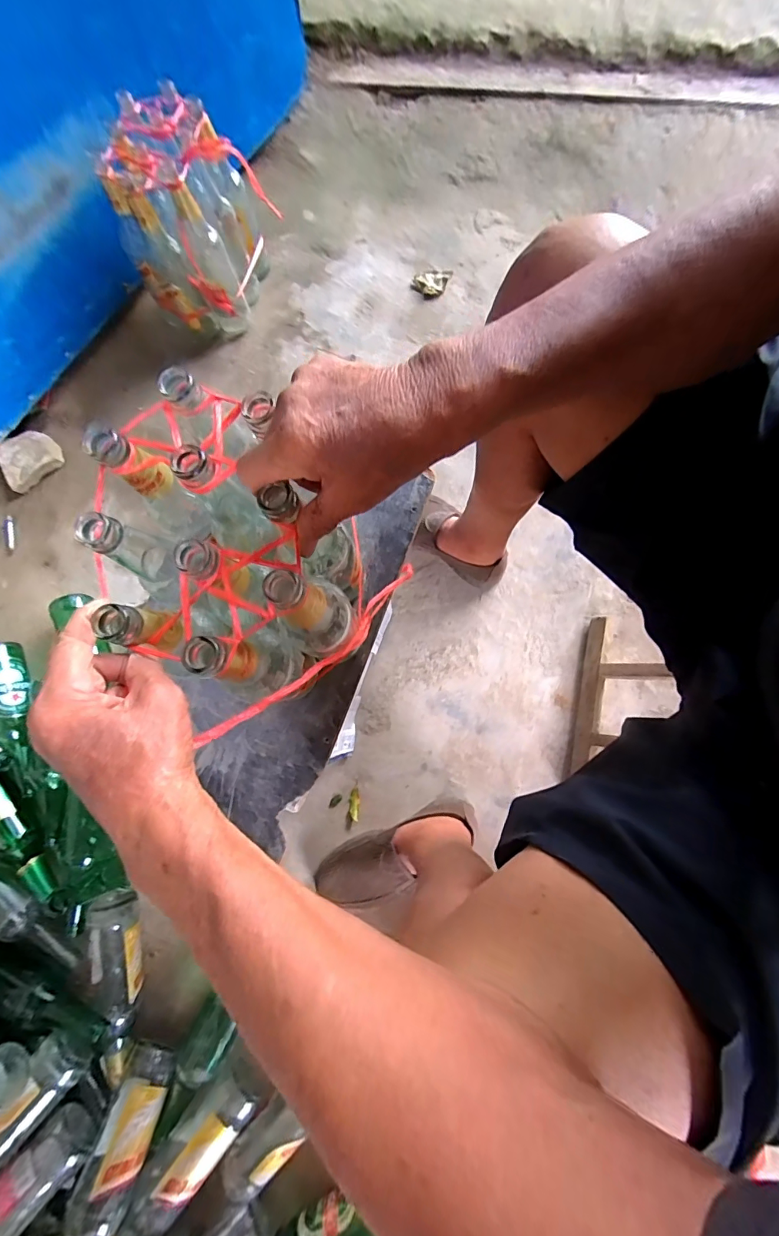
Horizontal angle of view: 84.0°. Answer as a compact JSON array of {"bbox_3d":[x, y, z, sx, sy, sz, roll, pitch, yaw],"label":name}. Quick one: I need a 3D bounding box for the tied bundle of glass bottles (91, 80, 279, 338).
[{"bbox_3d":[-0.372,-0.755,0.840,0.268,0.259,0.247,-27,77,-5],"label":"tied bundle of glass bottles"}]

